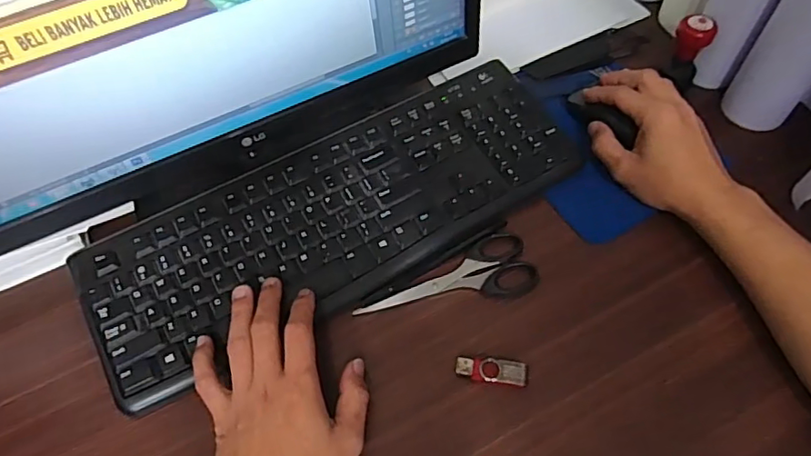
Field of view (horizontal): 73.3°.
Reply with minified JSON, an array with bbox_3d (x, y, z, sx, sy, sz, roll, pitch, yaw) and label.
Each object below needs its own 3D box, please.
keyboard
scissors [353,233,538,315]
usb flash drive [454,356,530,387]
[{"bbox_3d":[-0.053,-0.017,0.486,0.440,0.025,0.149,-27,61,-14],"label":"keyboard"},{"bbox_3d":[0.033,0.045,0.457,0.150,0.007,0.057,-15,58,-8],"label":"scissors"},{"bbox_3d":[0.065,0.107,0.410,0.053,0.005,0.019,6,57,6],"label":"usb flash drive"}]

